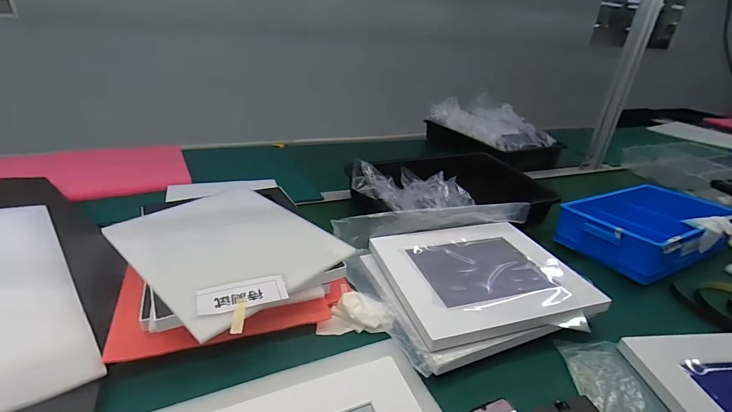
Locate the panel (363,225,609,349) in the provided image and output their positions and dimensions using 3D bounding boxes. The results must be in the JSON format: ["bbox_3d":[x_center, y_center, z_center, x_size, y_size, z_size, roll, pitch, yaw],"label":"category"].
[{"bbox_3d":[0.185,0.107,0.622,0.298,0.028,0.263,-7,28,-16],"label":"panel"}]

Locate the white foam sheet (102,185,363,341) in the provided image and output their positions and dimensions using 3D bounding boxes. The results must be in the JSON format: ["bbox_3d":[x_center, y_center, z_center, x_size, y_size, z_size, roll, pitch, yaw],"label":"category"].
[{"bbox_3d":[-0.211,0.055,0.583,0.307,0.011,0.246,25,34,34],"label":"white foam sheet"}]

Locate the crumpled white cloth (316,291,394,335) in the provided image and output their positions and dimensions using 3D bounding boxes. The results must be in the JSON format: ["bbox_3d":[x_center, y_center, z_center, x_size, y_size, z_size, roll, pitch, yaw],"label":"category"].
[{"bbox_3d":[-0.013,0.163,0.561,0.106,0.031,0.065,7,28,5],"label":"crumpled white cloth"}]

